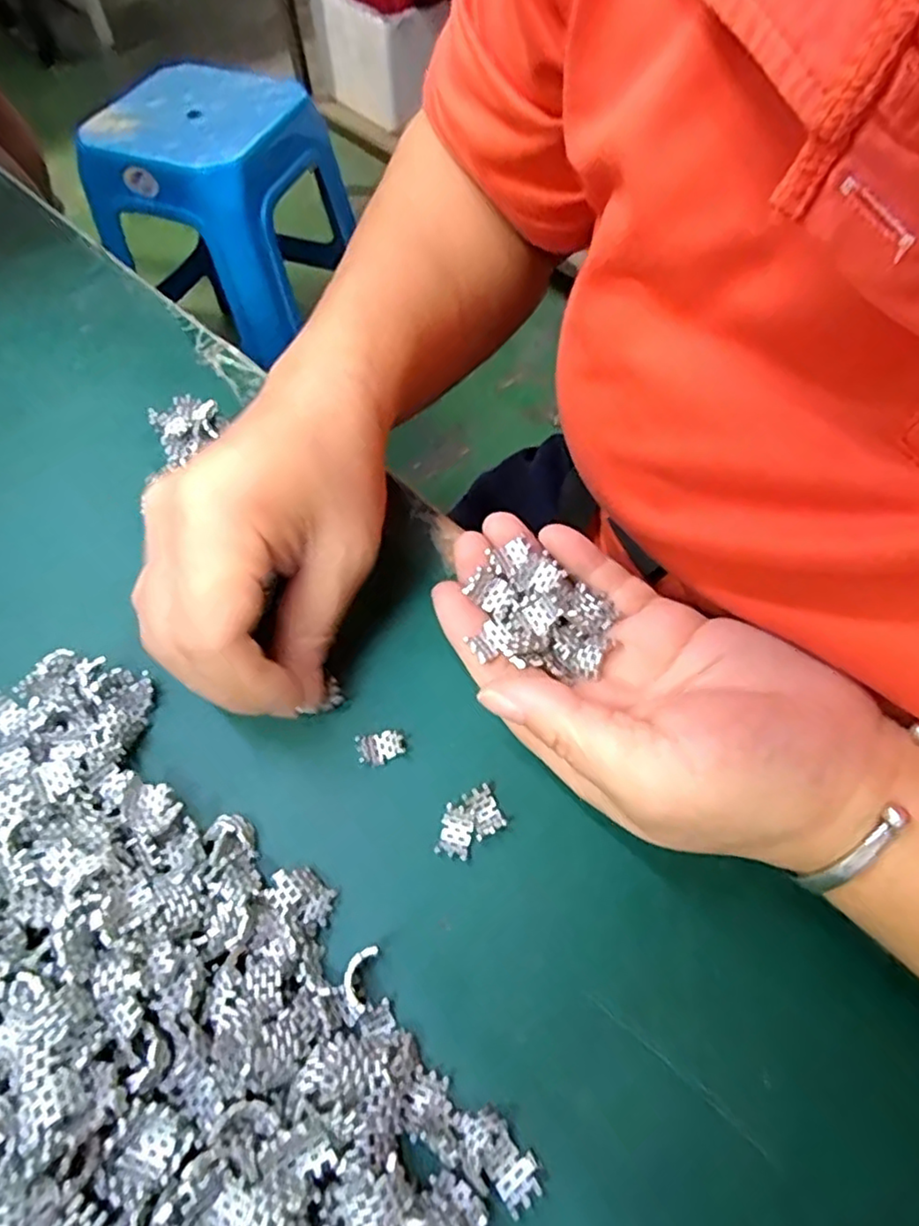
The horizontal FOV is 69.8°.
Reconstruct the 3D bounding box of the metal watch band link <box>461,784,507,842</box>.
[{"bbox_3d":[0.008,0.066,0.220,0.010,0.004,0.016,-23,62,-10],"label":"metal watch band link"}]

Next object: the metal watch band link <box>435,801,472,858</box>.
[{"bbox_3d":[-0.001,0.072,0.217,0.011,0.007,0.015,12,62,9],"label":"metal watch band link"}]

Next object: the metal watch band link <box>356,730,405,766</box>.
[{"bbox_3d":[-0.028,0.047,0.234,0.016,0.004,0.012,-14,61,-5],"label":"metal watch band link"}]

